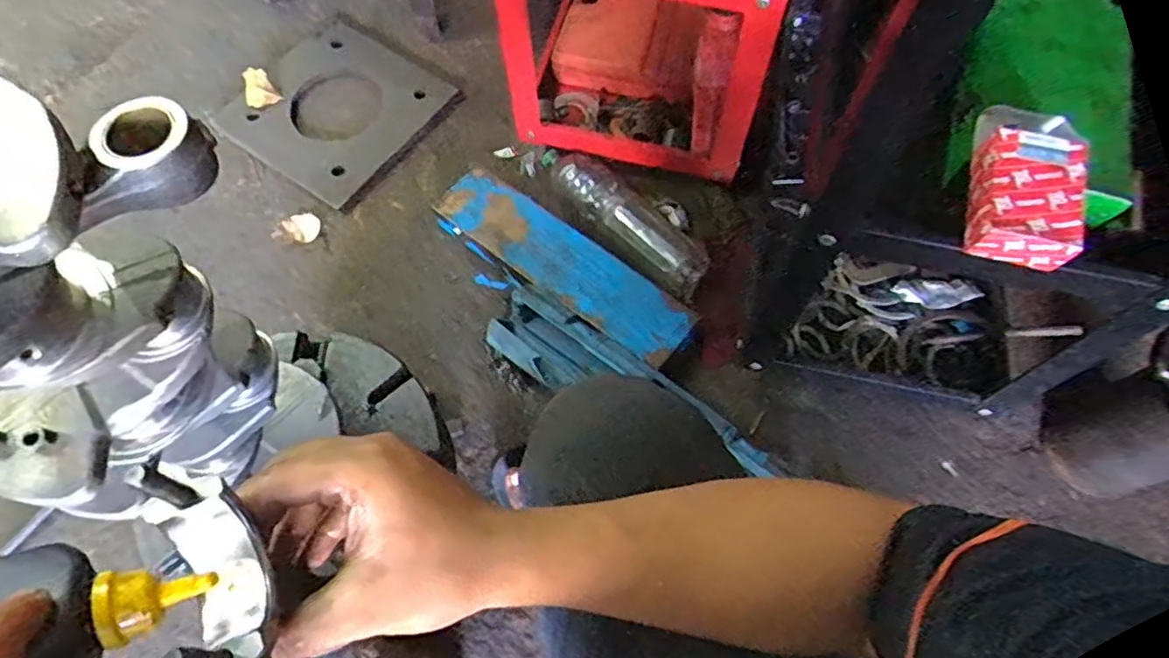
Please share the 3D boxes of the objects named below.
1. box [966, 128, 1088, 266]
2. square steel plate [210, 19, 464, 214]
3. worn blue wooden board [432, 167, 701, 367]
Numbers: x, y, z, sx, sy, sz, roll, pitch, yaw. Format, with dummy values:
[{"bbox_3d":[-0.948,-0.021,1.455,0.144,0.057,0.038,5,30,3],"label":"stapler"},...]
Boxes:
[{"bbox_3d":[0.401,-0.122,0.615,0.097,0.039,0.131,21,67,8],"label":"box"},{"bbox_3d":[-0.414,-0.381,1.148,0.314,0.025,0.309,35,69,13],"label":"square steel plate"},{"bbox_3d":[-0.027,-0.099,1.002,0.419,0.032,0.109,37,70,14],"label":"worn blue wooden board"}]

